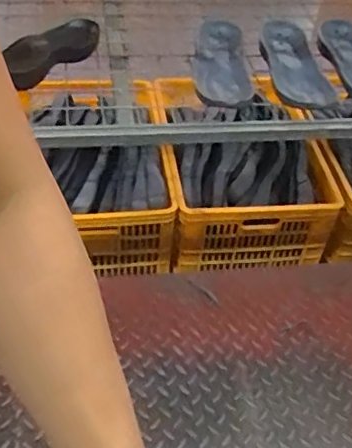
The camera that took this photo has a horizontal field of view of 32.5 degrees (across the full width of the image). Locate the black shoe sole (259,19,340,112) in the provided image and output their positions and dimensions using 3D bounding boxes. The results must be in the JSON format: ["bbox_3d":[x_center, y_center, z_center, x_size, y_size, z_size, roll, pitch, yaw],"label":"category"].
[{"bbox_3d":[0.261,-0.347,1.324,0.111,0.064,0.320,-2,45,-7],"label":"black shoe sole"}]

